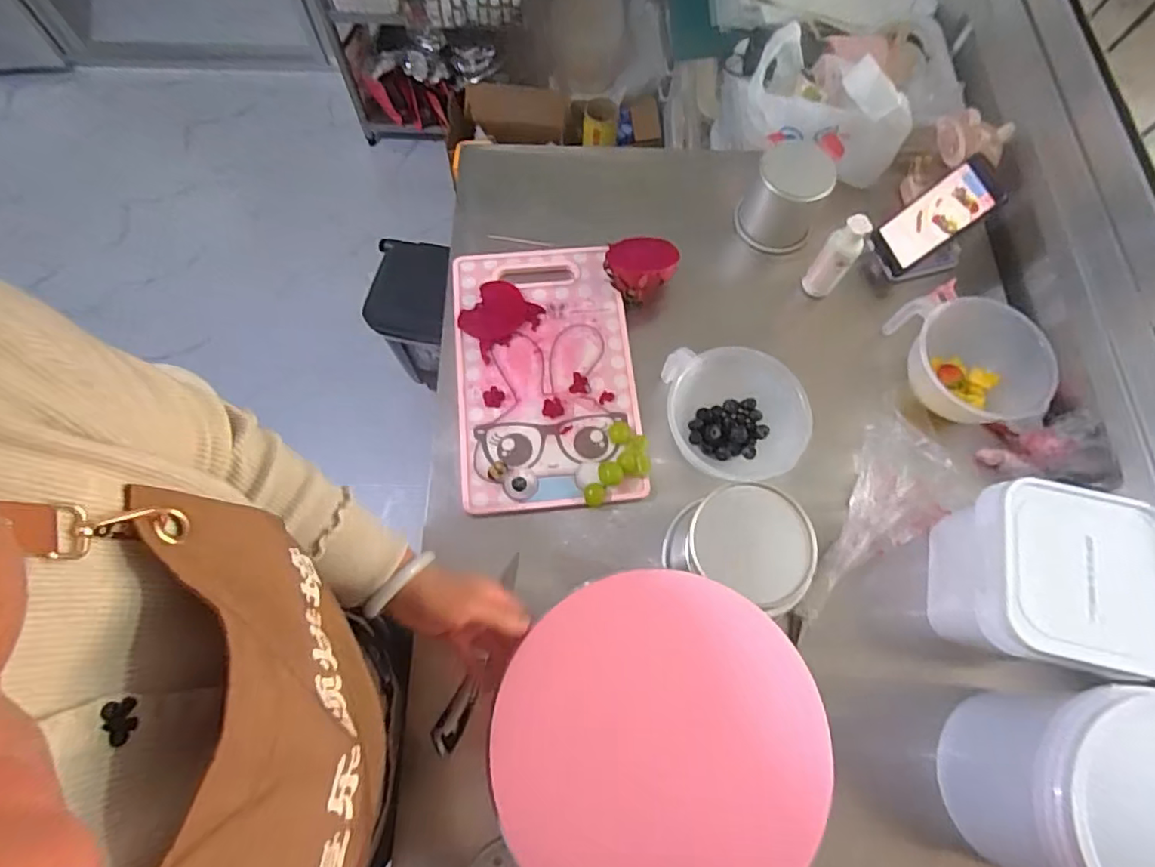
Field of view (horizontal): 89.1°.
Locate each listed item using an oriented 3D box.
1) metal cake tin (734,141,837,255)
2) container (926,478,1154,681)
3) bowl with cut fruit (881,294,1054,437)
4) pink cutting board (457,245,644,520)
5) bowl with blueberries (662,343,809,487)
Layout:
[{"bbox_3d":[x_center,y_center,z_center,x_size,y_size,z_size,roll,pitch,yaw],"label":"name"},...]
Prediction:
[{"bbox_3d":[0.281,-0.321,0.801,0.101,0.119,0.104,1,70,-2],"label":"metal cake tin"},{"bbox_3d":[0.482,0.162,0.620,0.161,0.156,0.173,13,70,3],"label":"container"},{"bbox_3d":[0.477,-0.090,0.718,0.147,0.081,0.182,-16,71,-7],"label":"bowl with cut fruit"},{"bbox_3d":[-0.041,-0.082,0.753,0.221,0.015,0.354,-5,70,-4],"label":"pink cutting board"},{"bbox_3d":[0.191,-0.017,0.691,0.149,0.081,0.159,1,70,-2],"label":"bowl with blueberries"}]

